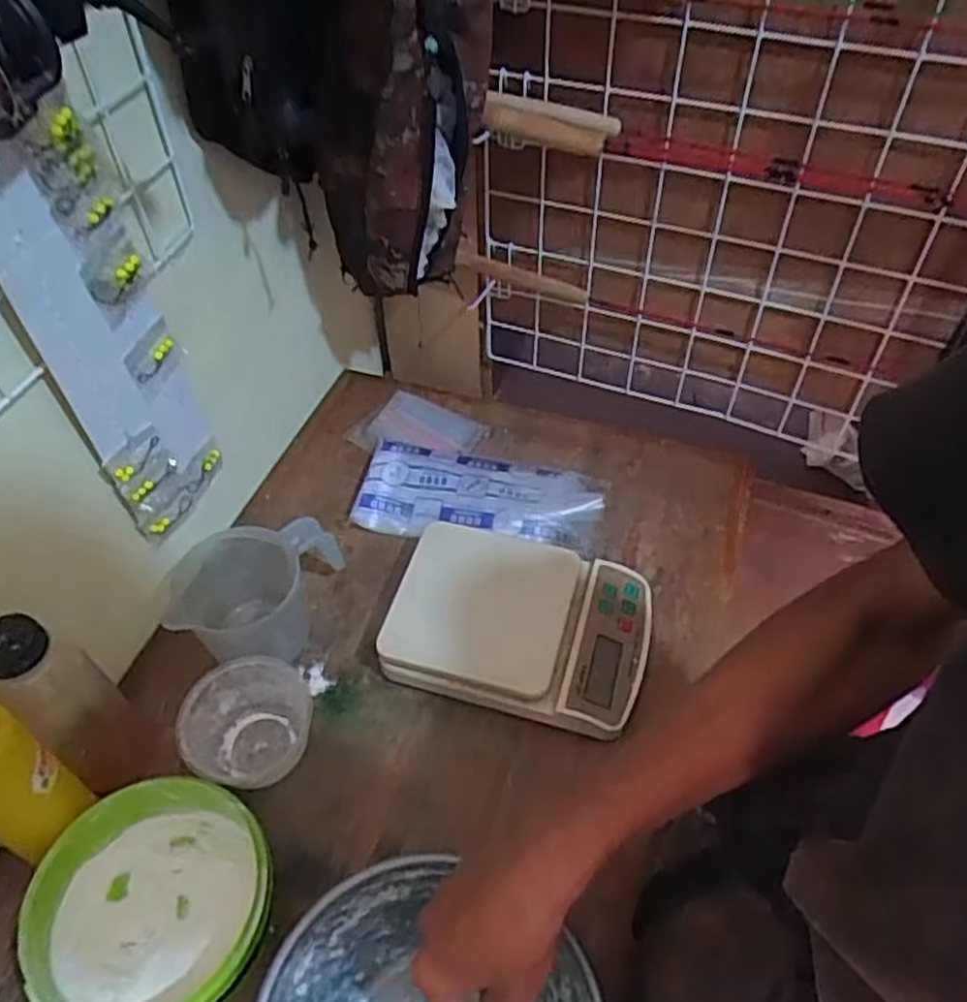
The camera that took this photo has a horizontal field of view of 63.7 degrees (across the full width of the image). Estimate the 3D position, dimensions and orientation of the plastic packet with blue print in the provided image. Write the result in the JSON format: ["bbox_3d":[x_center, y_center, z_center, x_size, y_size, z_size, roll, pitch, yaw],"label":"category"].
[{"bbox_3d":[-0.002,-0.006,0.782,0.238,0.028,0.103,10,50,10],"label":"plastic packet with blue print"}]

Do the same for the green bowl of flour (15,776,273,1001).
[{"bbox_3d":[-0.222,0.276,0.533,0.144,0.071,0.154,-1,49,1],"label":"green bowl of flour"}]

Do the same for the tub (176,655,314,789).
[{"bbox_3d":[-0.187,0.178,0.624,0.095,0.059,0.087,-1,49,1],"label":"tub"}]

